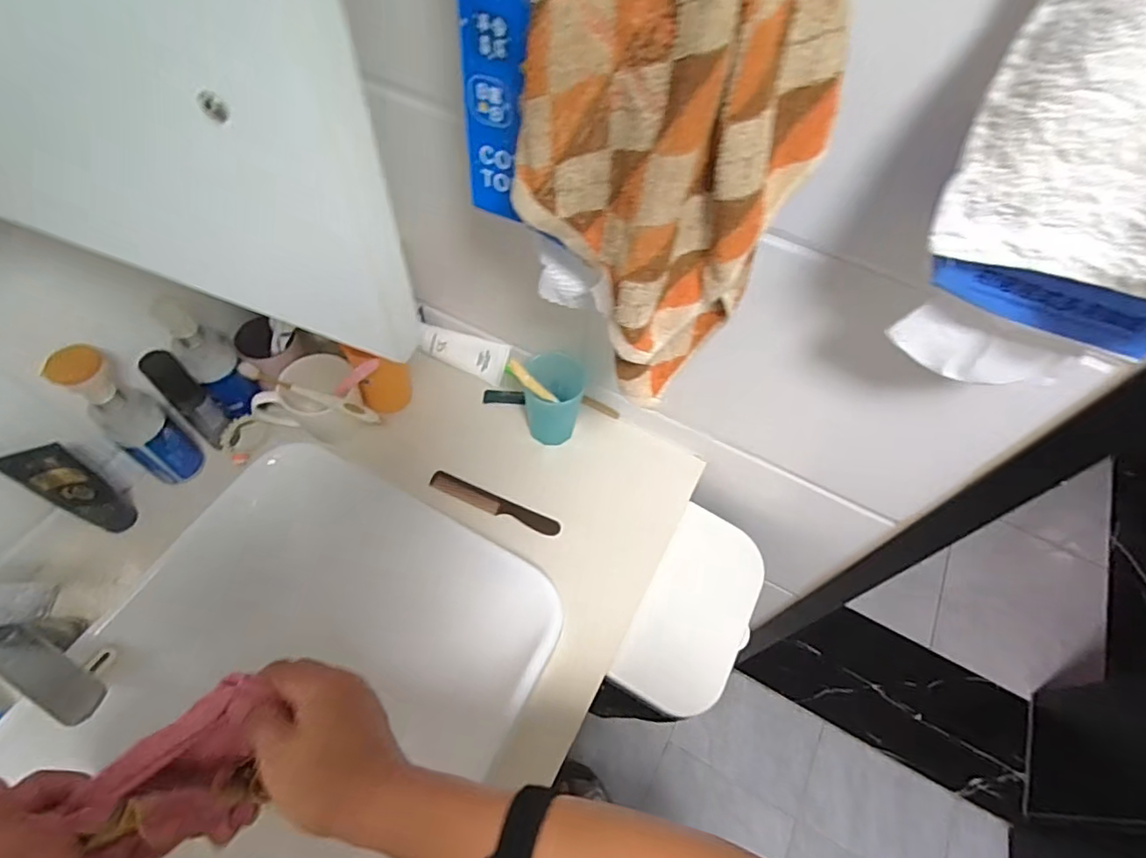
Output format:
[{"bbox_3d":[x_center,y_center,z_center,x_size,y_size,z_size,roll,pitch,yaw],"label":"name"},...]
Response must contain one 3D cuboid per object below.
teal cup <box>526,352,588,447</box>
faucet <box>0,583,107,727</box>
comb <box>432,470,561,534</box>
[{"bbox_3d":[-0.022,-0.039,0.736,0.076,0.094,0.080,4,59,-2],"label":"teal cup"},{"bbox_3d":[-0.460,0.195,0.503,0.165,0.113,0.062,25,60,11],"label":"faucet"},{"bbox_3d":[-0.097,0.094,0.707,0.170,0.007,0.027,22,60,9],"label":"comb"}]

